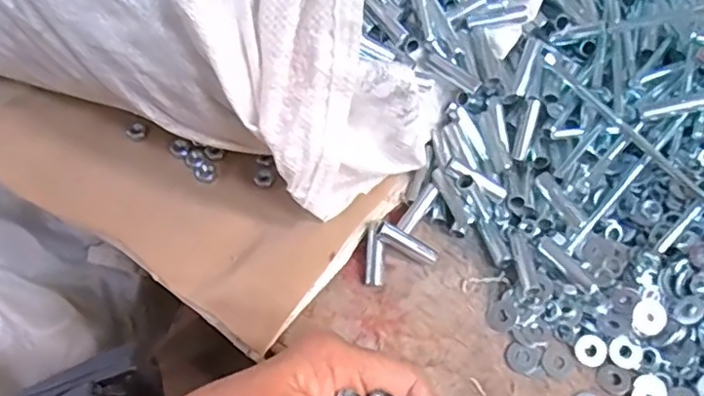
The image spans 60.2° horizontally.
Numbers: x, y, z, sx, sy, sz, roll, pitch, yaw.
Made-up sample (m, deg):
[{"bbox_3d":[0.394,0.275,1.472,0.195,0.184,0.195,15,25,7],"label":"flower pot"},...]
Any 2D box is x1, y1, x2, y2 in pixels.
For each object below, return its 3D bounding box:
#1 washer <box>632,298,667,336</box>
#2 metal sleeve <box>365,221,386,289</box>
[{"bbox_3d":[0.183,0.073,0.372,0.019,0.004,0.021,26,83,11],"label":"washer"},{"bbox_3d":[0.015,0.036,0.393,0.011,0.007,0.041,2,75,0],"label":"metal sleeve"}]

